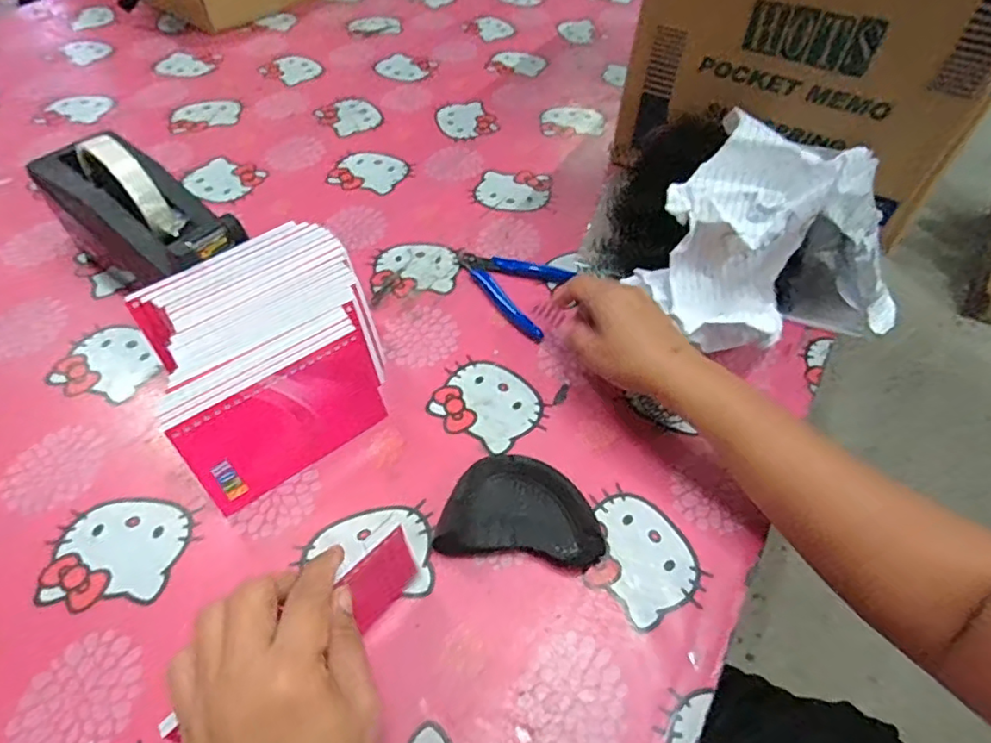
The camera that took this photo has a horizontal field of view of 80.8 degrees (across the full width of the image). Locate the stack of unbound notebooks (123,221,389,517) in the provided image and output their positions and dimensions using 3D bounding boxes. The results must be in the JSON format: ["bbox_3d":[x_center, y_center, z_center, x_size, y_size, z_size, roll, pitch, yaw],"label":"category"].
[{"bbox_3d":[-0.165,-0.015,0.429,0.164,0.081,0.159,-32,59,-24],"label":"stack of unbound notebooks"}]

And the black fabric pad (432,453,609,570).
[{"bbox_3d":[0.018,0.092,0.386,0.105,0.024,0.067,5,52,4],"label":"black fabric pad"}]

